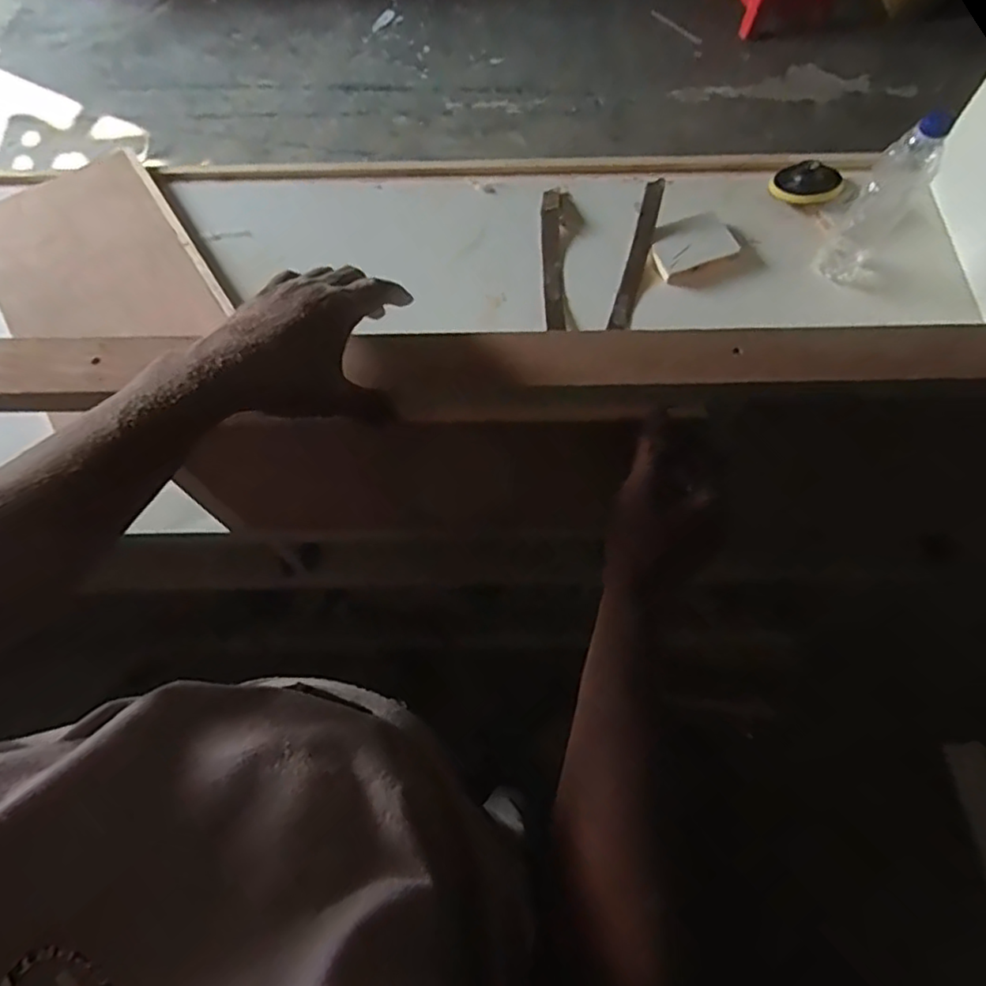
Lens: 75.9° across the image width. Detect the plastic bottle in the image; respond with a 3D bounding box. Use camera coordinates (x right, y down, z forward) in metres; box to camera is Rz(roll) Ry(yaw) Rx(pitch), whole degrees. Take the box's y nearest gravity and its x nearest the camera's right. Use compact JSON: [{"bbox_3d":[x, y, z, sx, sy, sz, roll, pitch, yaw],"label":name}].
[{"bbox_3d":[0.467,-0.351,0.756,0.061,0.210,0.059,29,70,13],"label":"plastic bottle"}]

